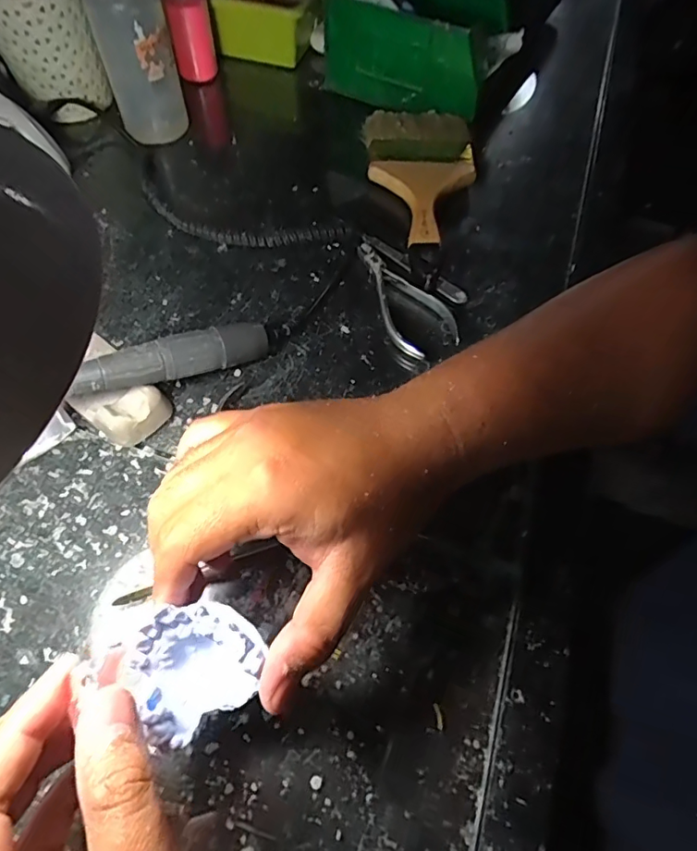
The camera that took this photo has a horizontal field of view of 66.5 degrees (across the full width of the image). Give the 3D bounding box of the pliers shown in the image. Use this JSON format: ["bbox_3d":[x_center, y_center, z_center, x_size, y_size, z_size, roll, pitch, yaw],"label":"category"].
[{"bbox_3d":[0.039,-0.103,0.418,0.049,0.011,0.120,-23,64,-14],"label":"pliers"}]

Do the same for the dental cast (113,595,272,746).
[{"bbox_3d":[-0.071,0.105,0.240,0.056,0.030,0.053,-37,68,-20],"label":"dental cast"}]

